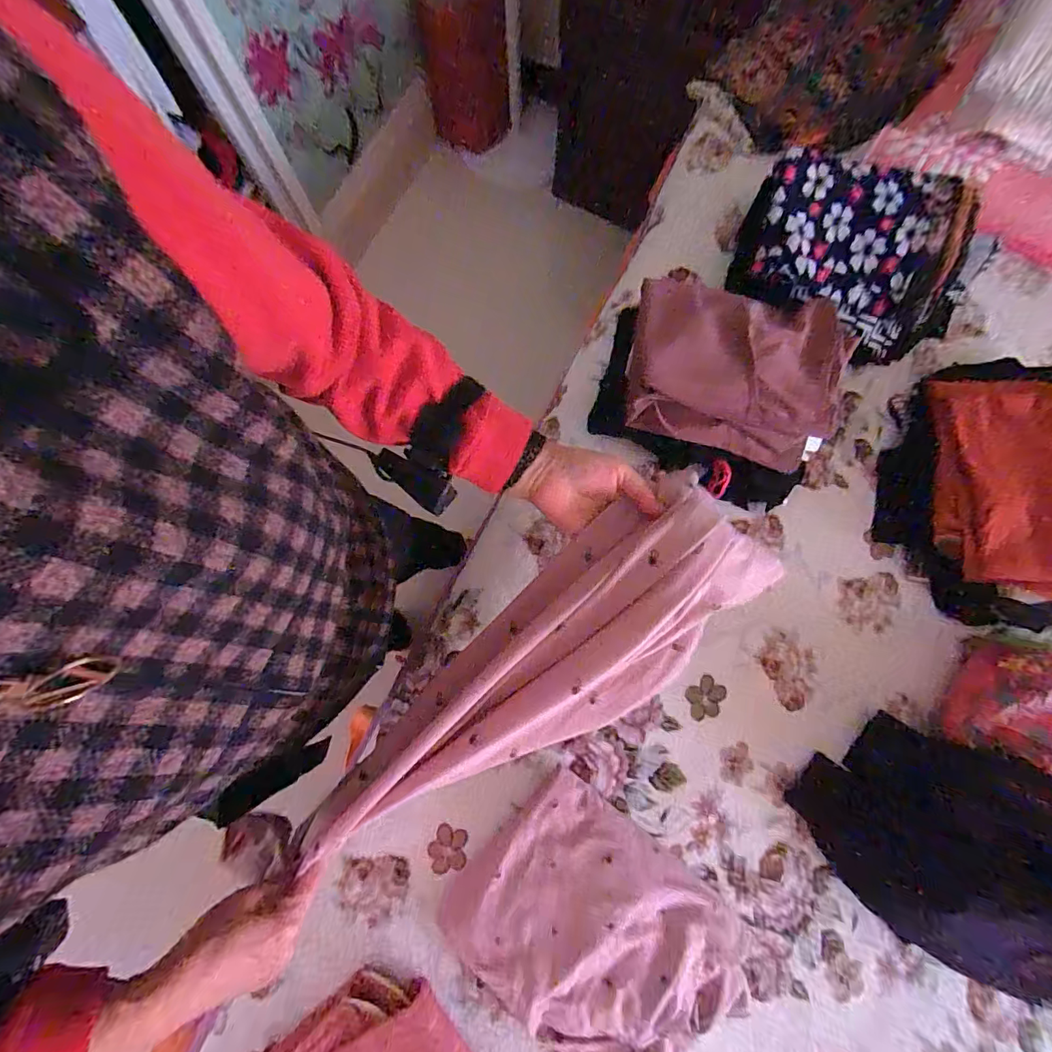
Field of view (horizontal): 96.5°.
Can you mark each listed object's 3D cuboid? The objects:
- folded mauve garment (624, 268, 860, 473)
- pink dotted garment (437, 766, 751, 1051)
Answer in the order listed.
[{"bbox_3d":[0.293,-0.229,0.671,0.295,0.058,0.240,17,79,4],"label":"folded mauve garment"},{"bbox_3d":[0.090,0.514,0.587,0.347,0.046,0.259,37,81,8],"label":"pink dotted garment"}]

